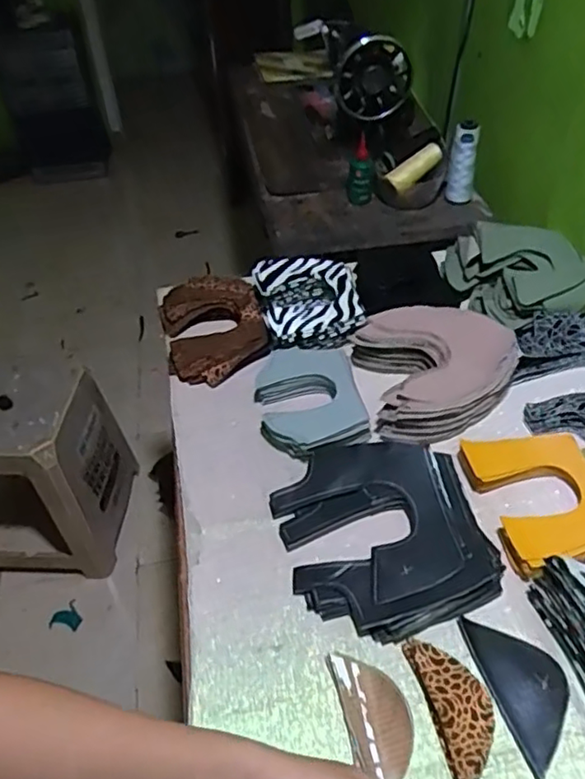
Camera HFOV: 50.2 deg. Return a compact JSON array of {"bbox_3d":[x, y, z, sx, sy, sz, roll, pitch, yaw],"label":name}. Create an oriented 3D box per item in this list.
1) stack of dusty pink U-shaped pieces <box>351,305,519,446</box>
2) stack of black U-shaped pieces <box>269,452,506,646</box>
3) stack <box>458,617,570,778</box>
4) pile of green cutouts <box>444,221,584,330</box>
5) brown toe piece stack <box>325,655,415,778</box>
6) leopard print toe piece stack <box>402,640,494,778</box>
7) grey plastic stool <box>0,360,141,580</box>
[{"bbox_3d":[0.178,-0.029,0.767,0.182,0.056,0.177,-9,45,-5],"label":"stack of dusty pink U-shaped pieces"},{"bbox_3d":[0.087,0.138,0.629,0.191,0.036,0.208,-12,45,-8],"label":"stack of black U-shaped pieces"},{"bbox_3d":[0.198,0.249,0.533,0.063,0.008,0.128,-15,45,-11],"label":"stack"},{"bbox_3d":[0.316,-0.168,0.864,0.161,0.072,0.170,-13,45,-9],"label":"pile of green cutouts"},{"bbox_3d":[0.069,0.269,0.519,0.053,0.011,0.102,-11,45,-7],"label":"brown toe piece stack"},{"bbox_3d":[0.138,0.262,0.520,0.049,0.015,0.113,-13,45,-9],"label":"leopard print toe piece stack"},{"bbox_3d":[-0.603,0.182,1.411,0.400,0.405,0.314,1,46,3],"label":"grey plastic stool"}]

